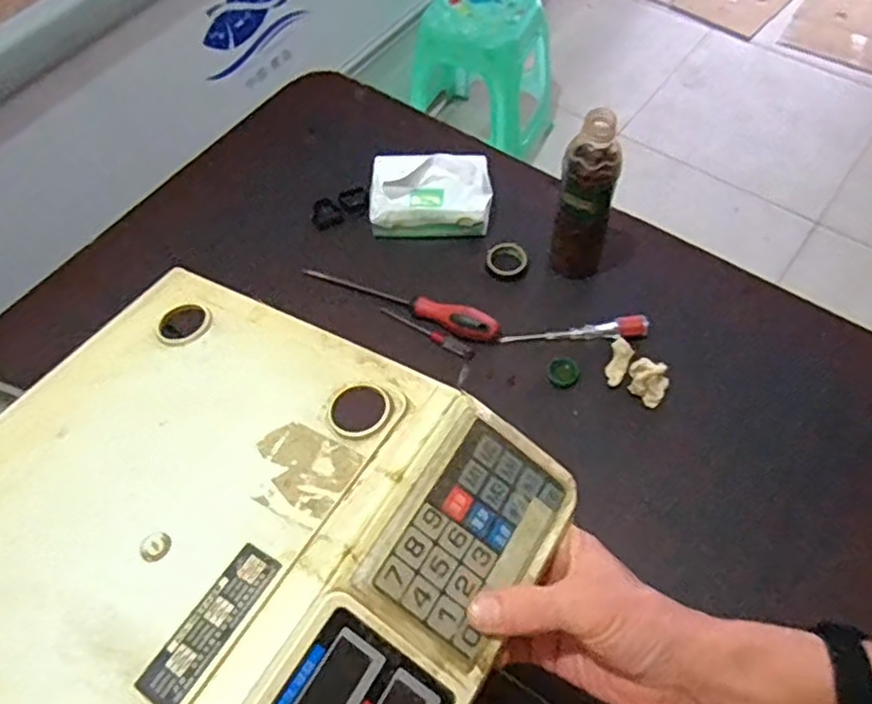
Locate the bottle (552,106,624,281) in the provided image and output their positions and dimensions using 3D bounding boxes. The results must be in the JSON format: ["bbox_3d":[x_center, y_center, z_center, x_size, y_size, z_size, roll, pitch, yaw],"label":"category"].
[{"bbox_3d":[0.157,-0.153,0.714,0.057,0.195,0.061,-7,60,-1],"label":"bottle"}]

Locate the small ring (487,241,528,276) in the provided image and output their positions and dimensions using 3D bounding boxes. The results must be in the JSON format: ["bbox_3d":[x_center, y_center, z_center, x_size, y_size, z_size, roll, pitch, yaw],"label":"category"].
[{"bbox_3d":[0.085,-0.111,0.799,0.044,0.014,0.042,-1,60,2],"label":"small ring"}]

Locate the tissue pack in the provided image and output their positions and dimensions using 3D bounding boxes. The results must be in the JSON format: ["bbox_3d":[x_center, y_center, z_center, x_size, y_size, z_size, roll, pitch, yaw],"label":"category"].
[{"bbox_3d":[-0.006,-0.198,0.829,0.148,0.068,0.094,-1,60,2],"label":"tissue pack"}]

